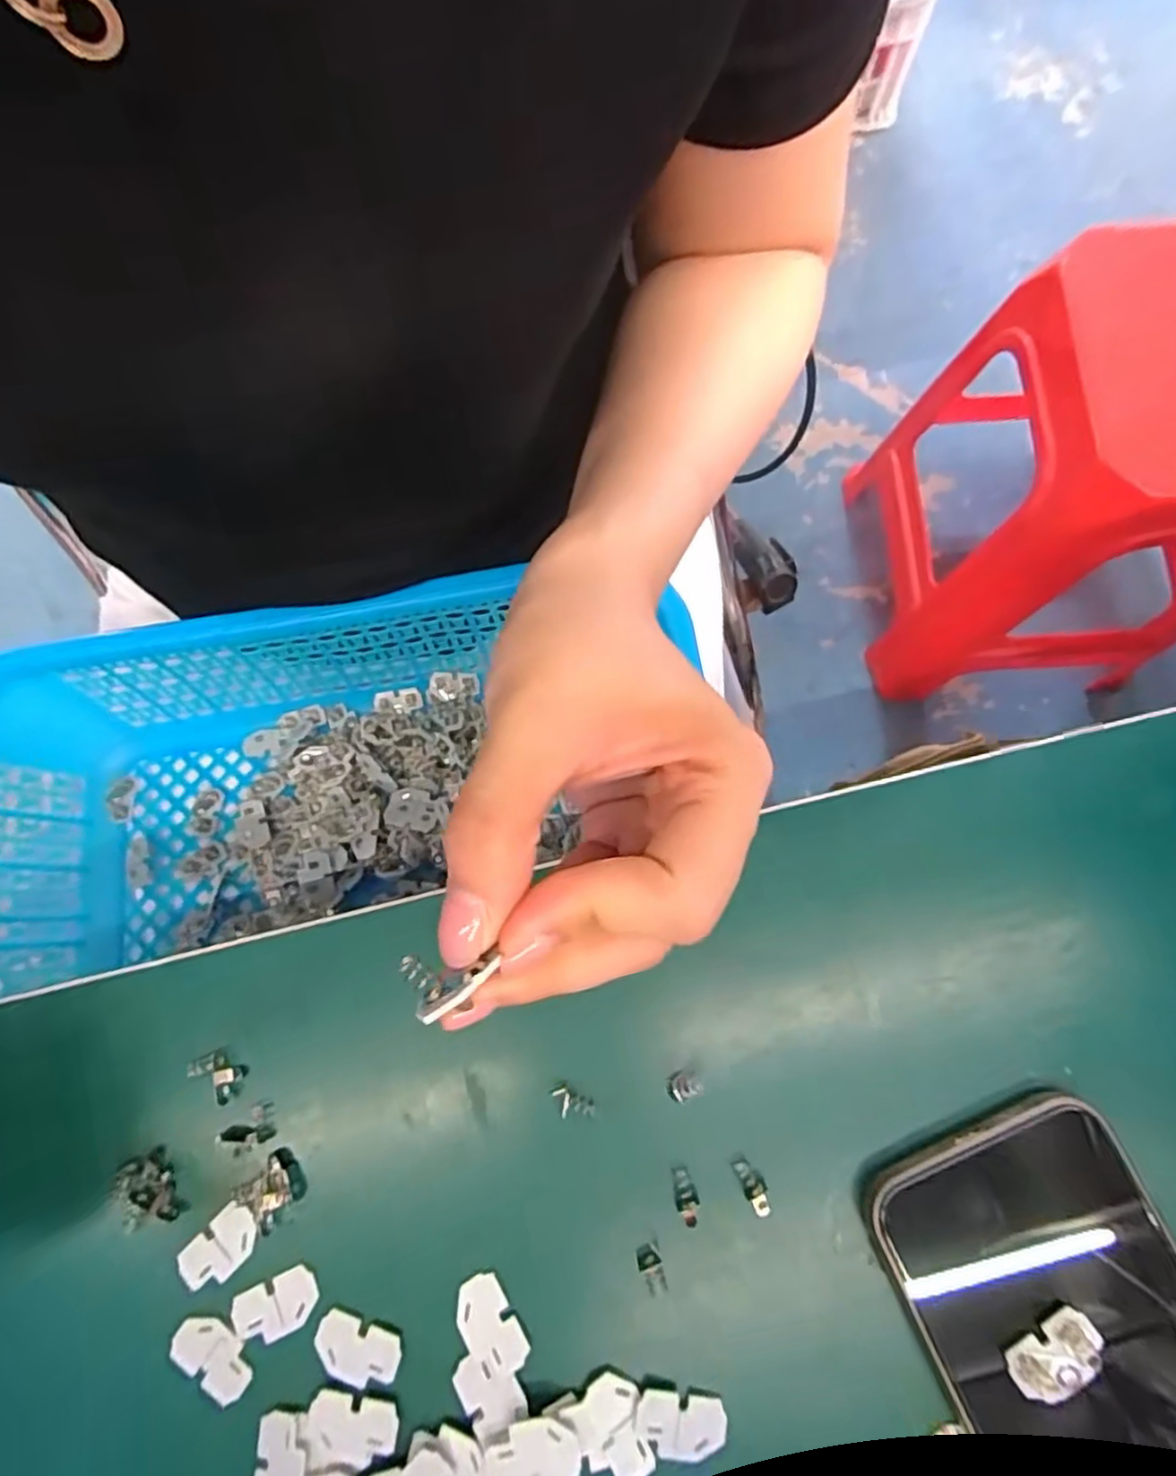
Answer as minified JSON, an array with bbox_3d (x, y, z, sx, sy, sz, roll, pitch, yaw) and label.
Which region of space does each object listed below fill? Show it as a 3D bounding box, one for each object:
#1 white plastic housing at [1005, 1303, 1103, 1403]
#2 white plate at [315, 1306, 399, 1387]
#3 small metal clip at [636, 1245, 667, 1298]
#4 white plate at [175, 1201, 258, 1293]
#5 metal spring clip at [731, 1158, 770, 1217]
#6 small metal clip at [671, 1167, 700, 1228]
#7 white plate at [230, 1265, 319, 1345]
[{"bbox_3d":[0.131,0.173,0.199,0.026,0.006,0.015,-39,79,-7],"label":"white plastic housing"},{"bbox_3d":[-0.070,0.184,0.215,0.026,0.004,0.016,20,79,6],"label":"white plate"},{"bbox_3d":[0.019,0.162,0.217,0.007,0.004,0.014,-14,77,-2],"label":"small metal clip"},{"bbox_3d":[-0.115,0.159,0.223,0.016,0.004,0.027,43,82,10],"label":"white plate"},{"bbox_3d":[0.051,0.139,0.223,0.007,0.004,0.016,-25,78,-4],"label":"metal spring clip"},{"bbox_3d":[0.030,0.142,0.222,0.007,0.004,0.016,-15,77,-2],"label":"small metal clip"},{"bbox_3d":[-0.096,0.174,0.219,0.026,0.004,0.016,-24,78,-4],"label":"white plate"}]

